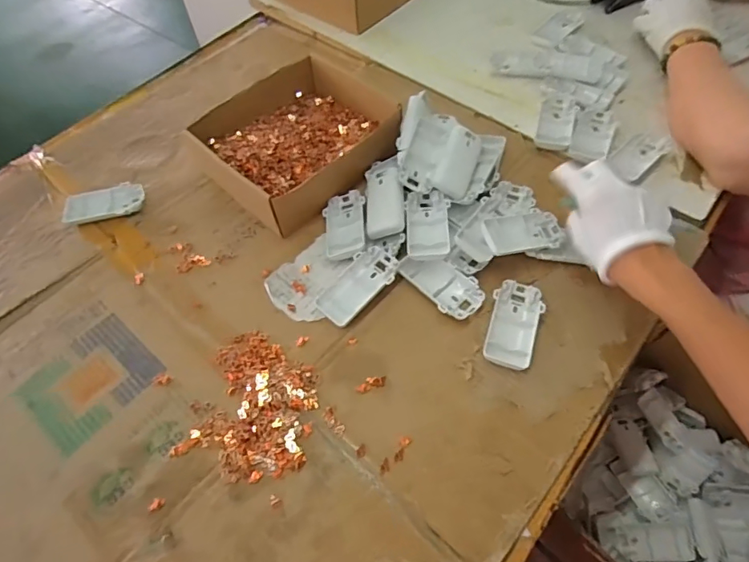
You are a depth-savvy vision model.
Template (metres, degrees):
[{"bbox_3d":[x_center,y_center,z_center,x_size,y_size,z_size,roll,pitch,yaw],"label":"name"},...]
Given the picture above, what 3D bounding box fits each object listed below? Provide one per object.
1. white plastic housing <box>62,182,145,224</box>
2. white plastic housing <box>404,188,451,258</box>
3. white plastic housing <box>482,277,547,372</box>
[{"bbox_3d":[-0.336,-0.095,0.609,0.095,0.017,0.048,-12,57,-5],"label":"white plastic housing"},{"bbox_3d":[0.060,-0.062,0.550,0.047,0.015,0.092,0,57,3],"label":"white plastic housing"},{"bbox_3d":[0.144,0.042,0.502,0.049,0.015,0.098,11,59,10],"label":"white plastic housing"}]

